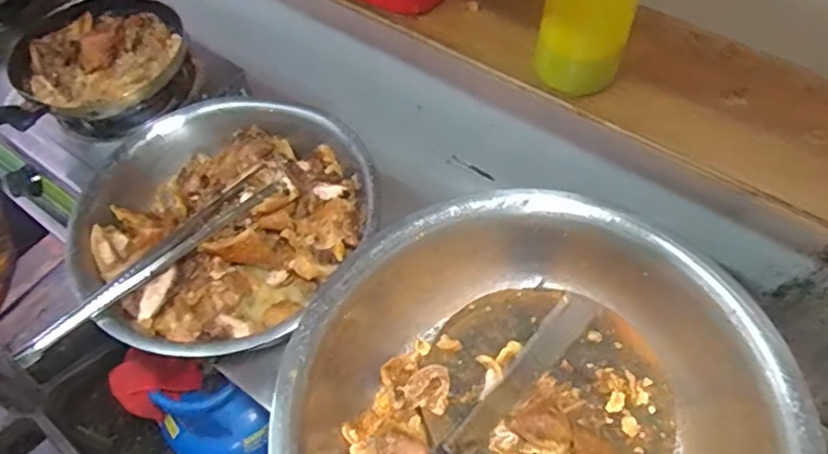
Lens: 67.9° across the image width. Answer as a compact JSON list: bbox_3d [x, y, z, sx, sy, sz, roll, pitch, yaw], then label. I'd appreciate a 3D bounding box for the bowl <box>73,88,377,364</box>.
[{"bbox_3d":[-0.256,0.005,0.881,0.399,0.146,0.395,-1,58,2],"label":"bowl"}]

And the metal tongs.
[{"bbox_3d":[-0.332,0.032,0.799,0.073,0.053,0.379,38,67,23],"label":"metal tongs"}]

